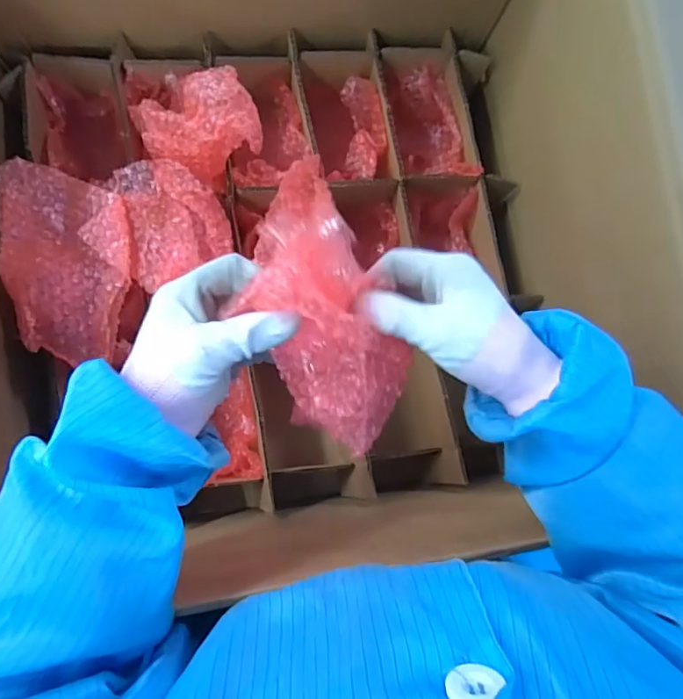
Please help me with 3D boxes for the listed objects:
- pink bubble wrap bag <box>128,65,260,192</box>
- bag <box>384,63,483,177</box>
[{"bbox_3d":[-0.135,-0.207,0.468,0.111,0.086,0.067,-10,85,-7],"label":"pink bubble wrap bag"},{"bbox_3d":[0.101,-0.256,0.579,0.069,0.083,0.154,-10,85,-7],"label":"bag"}]

